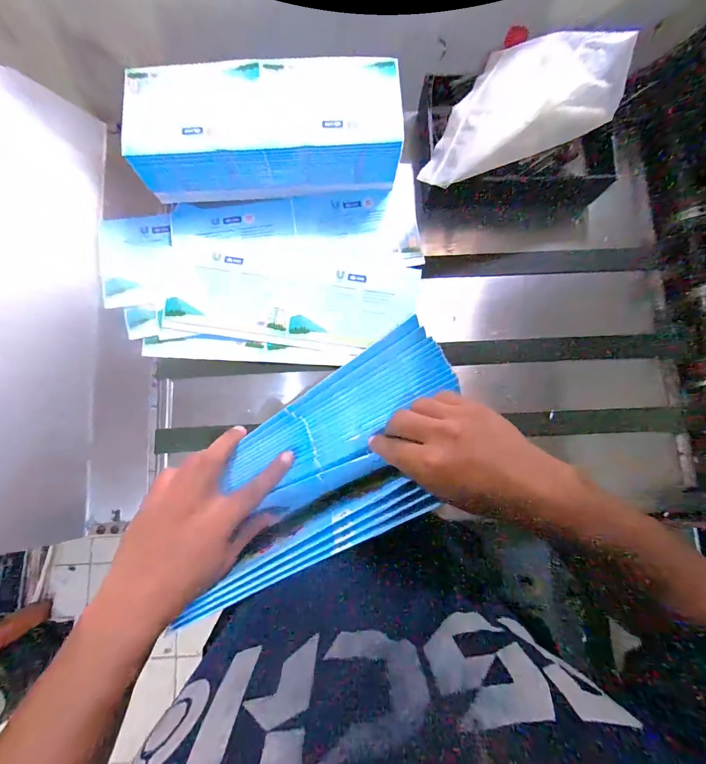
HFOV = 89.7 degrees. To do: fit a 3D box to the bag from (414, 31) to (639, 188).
[{"bbox_3d":[0.173,-0.313,0.388,0.225,0.061,0.123,-21,83,-5],"label":"bag"}]

